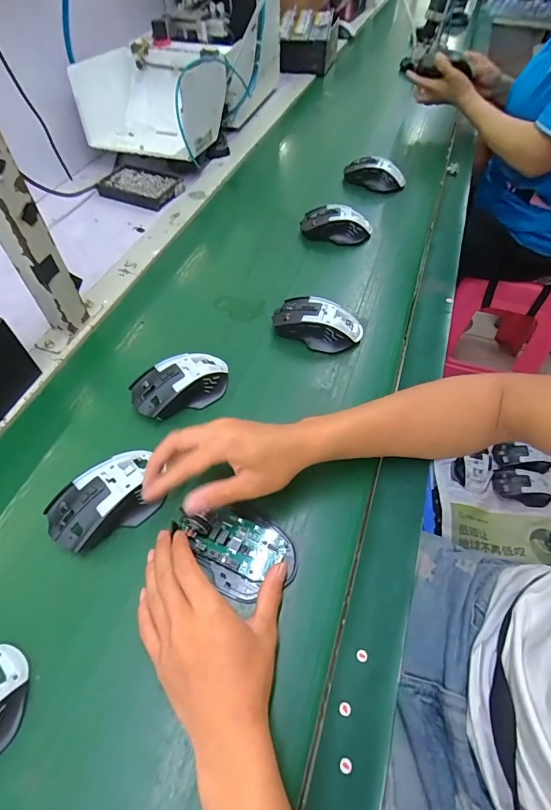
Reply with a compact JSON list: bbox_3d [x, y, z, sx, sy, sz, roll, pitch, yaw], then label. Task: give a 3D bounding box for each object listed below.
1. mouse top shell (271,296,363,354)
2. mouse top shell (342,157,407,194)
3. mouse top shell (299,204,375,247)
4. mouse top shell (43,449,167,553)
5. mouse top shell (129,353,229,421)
[{"bbox_3d":[0.055,-0.106,0.528,0.114,0.042,0.066,10,55,7],"label":"mouse top shell"},{"bbox_3d":[0.190,-0.443,0.768,0.115,0.043,0.051,10,54,6],"label":"mouse top shell"},{"bbox_3d":[0.101,-0.301,0.666,0.118,0.039,0.054,5,53,3],"label":"mouse top shell"},{"bbox_3d":[-0.159,0.089,0.382,0.111,0.031,0.067,-36,61,-23],"label":"mouse top shell"},{"bbox_3d":[-0.109,-0.027,0.471,0.117,0.036,0.065,-26,58,-17],"label":"mouse top shell"}]

